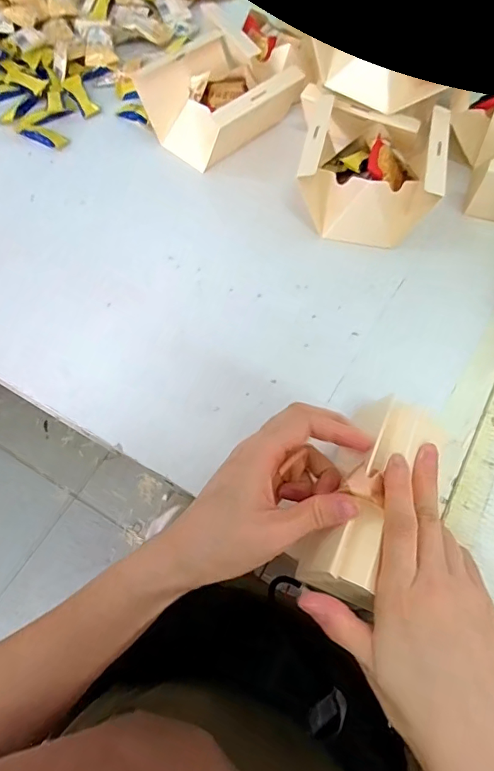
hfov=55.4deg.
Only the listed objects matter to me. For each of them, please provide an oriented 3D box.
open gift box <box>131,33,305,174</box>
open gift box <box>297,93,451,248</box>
[{"bbox_3d":[-0.029,-0.327,0.531,0.144,0.057,0.138,-40,69,-18],"label":"open gift box"},{"bbox_3d":[0.121,-0.212,0.472,0.135,0.069,0.121,14,64,8],"label":"open gift box"}]

